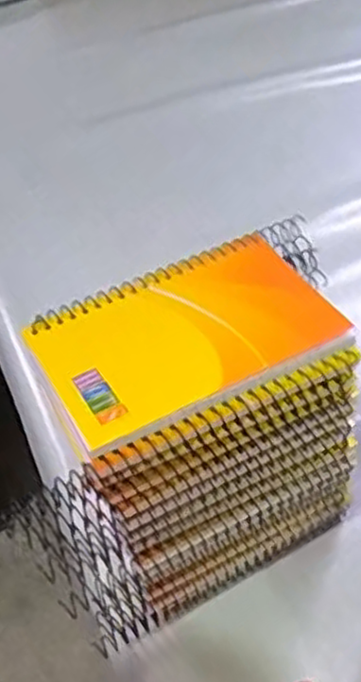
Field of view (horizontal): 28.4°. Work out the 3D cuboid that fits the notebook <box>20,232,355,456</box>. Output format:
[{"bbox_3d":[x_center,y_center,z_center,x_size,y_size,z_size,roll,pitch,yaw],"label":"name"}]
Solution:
[{"bbox_3d":[0.001,-0.005,0.322,0.125,0.013,0.081,-24,49,-18],"label":"notebook"}]

